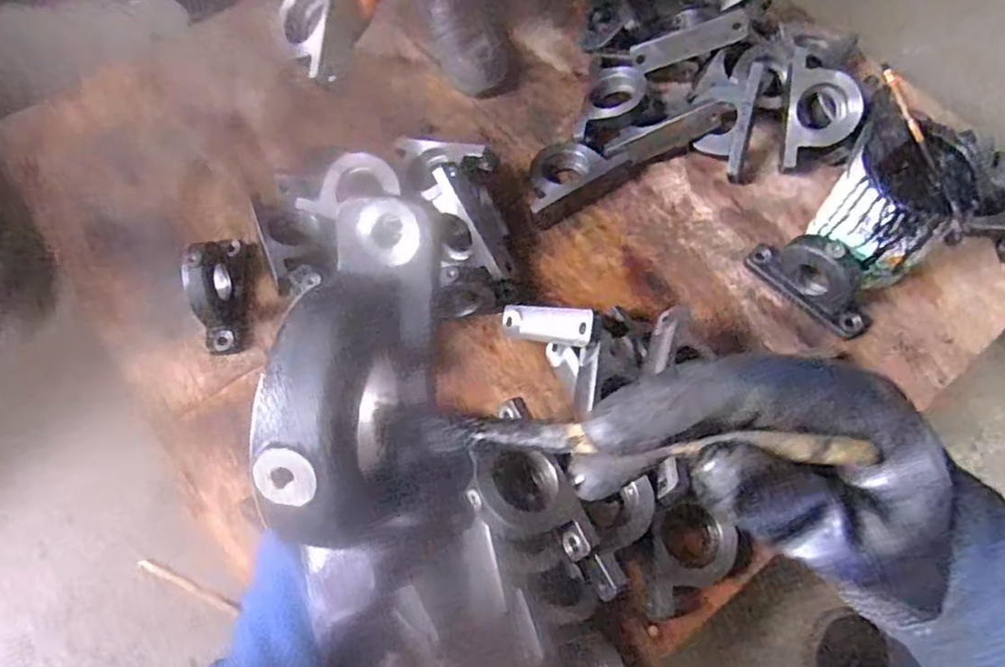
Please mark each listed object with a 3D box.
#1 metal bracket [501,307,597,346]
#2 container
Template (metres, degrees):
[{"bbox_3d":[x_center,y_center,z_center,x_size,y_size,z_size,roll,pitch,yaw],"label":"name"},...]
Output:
[{"bbox_3d":[0.049,-0.009,0.718,0.037,0.166,0.034,-46,113,-19],"label":"metal bracket"},{"bbox_3d":[0.449,-0.144,0.750,0.122,0.155,0.124,-42,71,-17],"label":"container"}]

